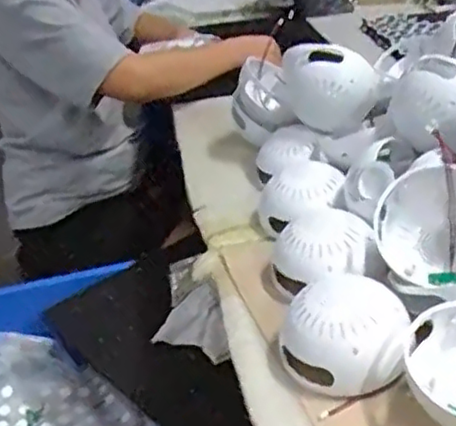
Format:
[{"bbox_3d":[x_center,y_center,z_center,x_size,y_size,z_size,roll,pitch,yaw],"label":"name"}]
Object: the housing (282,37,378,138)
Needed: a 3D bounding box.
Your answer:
[{"bbox_3d":[0.123,-0.151,0.808,0.112,0.109,0.069,1,30,11],"label":"housing"}]

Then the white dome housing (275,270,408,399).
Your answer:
[{"bbox_3d":[0.098,0.088,0.579,0.106,0.077,0.123,0,30,9],"label":"white dome housing"}]

